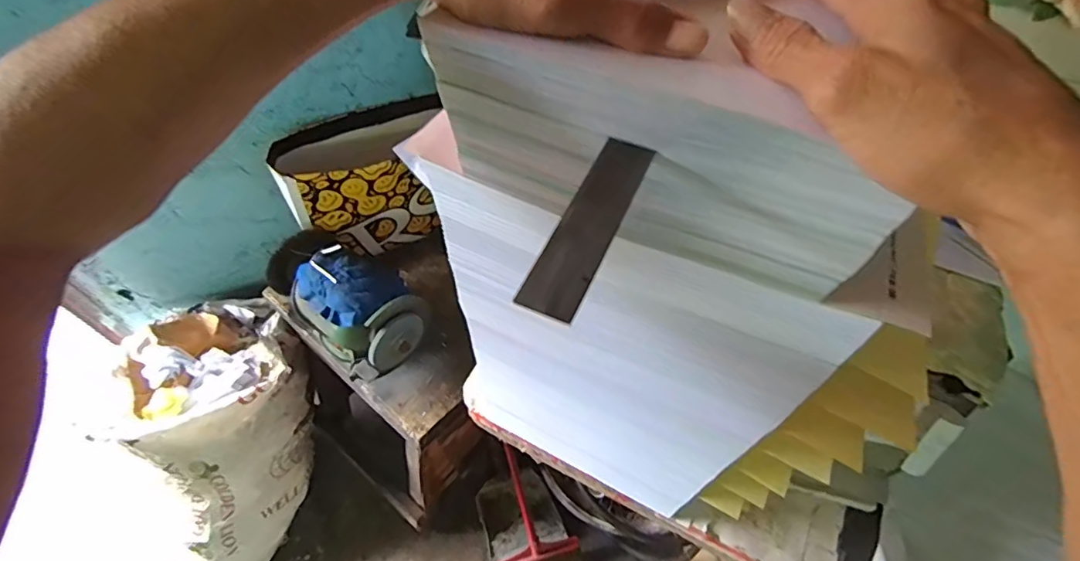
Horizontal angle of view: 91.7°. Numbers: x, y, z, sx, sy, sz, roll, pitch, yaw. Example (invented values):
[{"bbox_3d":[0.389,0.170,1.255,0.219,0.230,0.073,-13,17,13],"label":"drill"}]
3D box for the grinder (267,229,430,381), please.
[{"bbox_3d":[-0.353,0.036,0.986,0.170,0.189,0.316,-39,65,-25],"label":"grinder"}]

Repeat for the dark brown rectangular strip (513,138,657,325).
[{"bbox_3d":[0.021,-0.025,0.210,0.022,0.004,0.098,21,57,13],"label":"dark brown rectangular strip"}]

